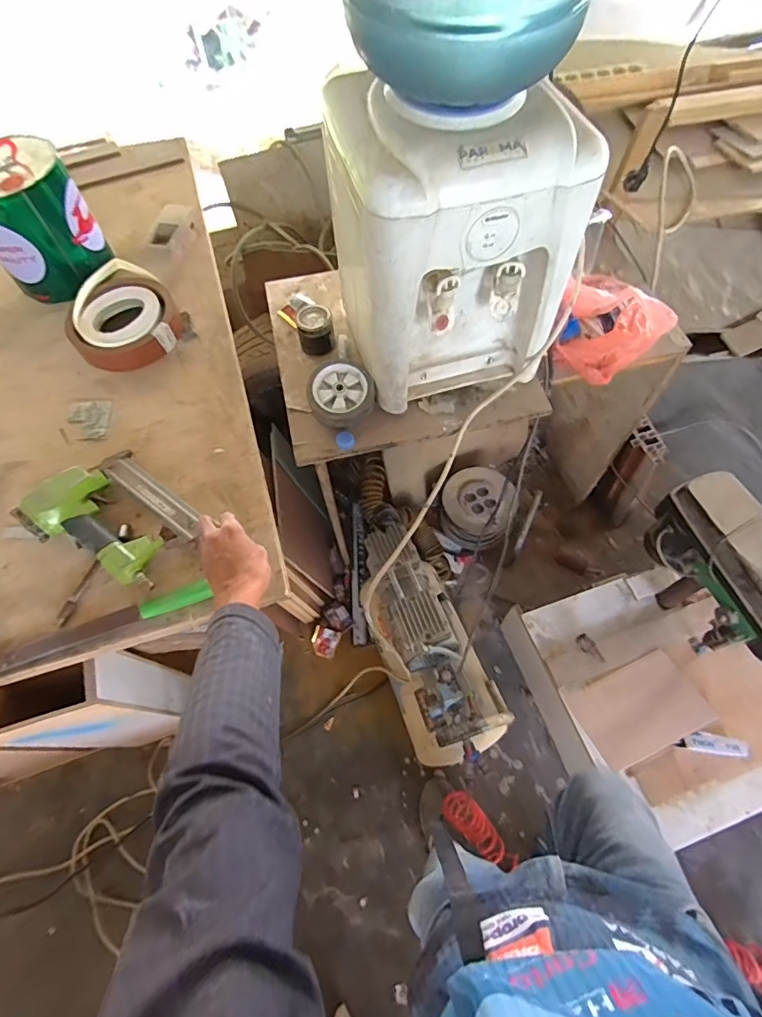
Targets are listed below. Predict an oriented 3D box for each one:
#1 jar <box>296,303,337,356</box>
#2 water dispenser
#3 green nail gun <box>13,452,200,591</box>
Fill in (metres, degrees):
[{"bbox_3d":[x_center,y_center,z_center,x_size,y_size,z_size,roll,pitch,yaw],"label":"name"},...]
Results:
[{"bbox_3d":[-0.124,-0.345,0.934,0.068,0.068,0.065,-1,62,1],"label":"jar"},{"bbox_3d":[0.101,-0.412,0.772,0.308,0.393,0.291,-14,62,-6],"label":"water dispenser"},{"bbox_3d":[-0.370,0.012,0.673,0.197,0.050,0.162,36,68,19],"label":"green nail gun"}]

